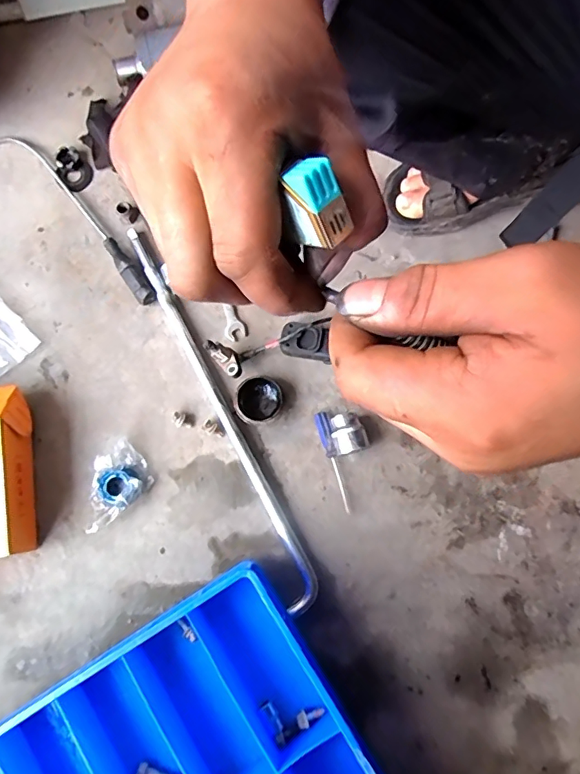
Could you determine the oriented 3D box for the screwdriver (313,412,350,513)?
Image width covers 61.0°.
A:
[{"bbox_3d":[0.050,0.086,0.570,0.016,0.022,0.117,-14,78,-4],"label":"screwdriver"}]

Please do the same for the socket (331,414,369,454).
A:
[{"bbox_3d":[0.067,0.053,0.567,0.038,0.038,0.045,-16,78,-5],"label":"socket"}]

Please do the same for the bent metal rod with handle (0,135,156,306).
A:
[{"bbox_3d":[-0.370,-0.234,0.629,0.444,0.017,0.196,11,77,1],"label":"bent metal rod with handle"}]

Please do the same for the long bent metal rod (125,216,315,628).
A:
[{"bbox_3d":[-0.084,0.019,0.583,0.039,0.014,0.494,-24,79,-6],"label":"long bent metal rod"}]

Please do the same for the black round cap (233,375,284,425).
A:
[{"bbox_3d":[-0.037,0.015,0.583,0.054,0.011,0.058,0,77,-1],"label":"black round cap"}]

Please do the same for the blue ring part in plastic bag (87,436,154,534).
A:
[{"bbox_3d":[-0.203,0.110,0.556,0.088,0.028,0.066,-41,81,-9],"label":"blue ring part in plastic bag"}]

